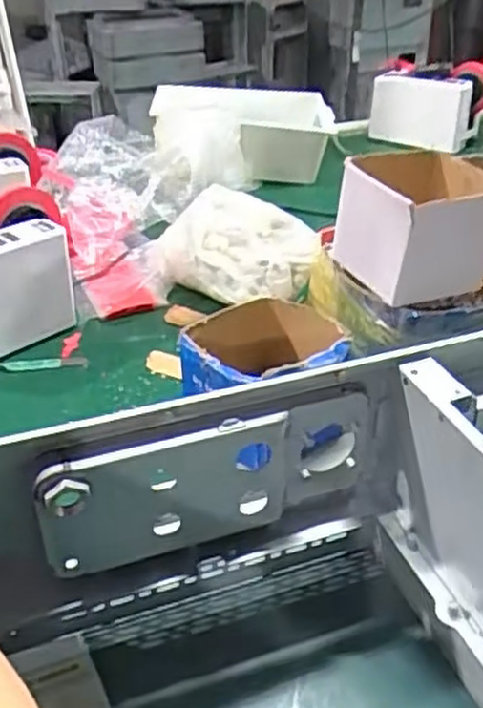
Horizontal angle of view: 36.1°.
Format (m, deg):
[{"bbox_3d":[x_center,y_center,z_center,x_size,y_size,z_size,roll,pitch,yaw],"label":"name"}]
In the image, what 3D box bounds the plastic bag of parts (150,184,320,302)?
[{"bbox_3d":[-0.015,-0.145,1.013,0.231,0.103,0.158,0,34,1],"label":"plastic bag of parts"}]

